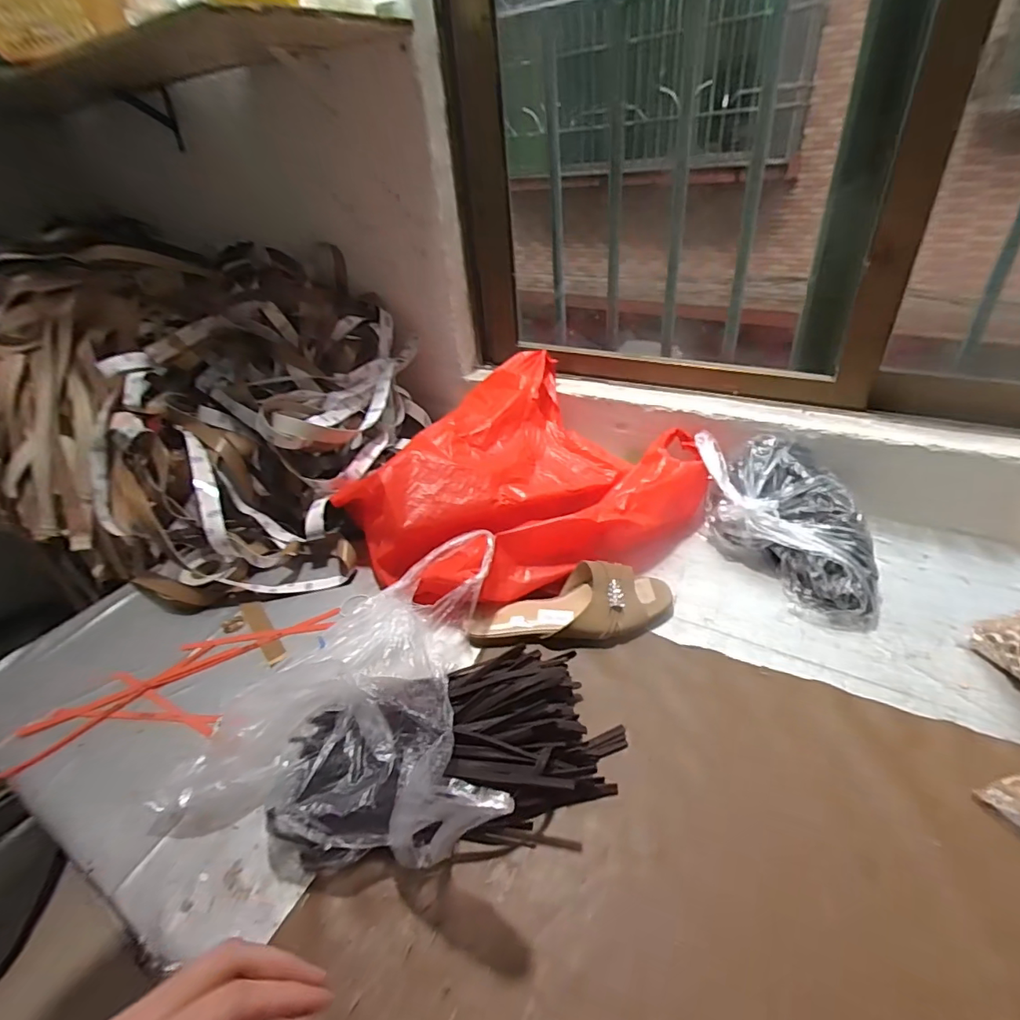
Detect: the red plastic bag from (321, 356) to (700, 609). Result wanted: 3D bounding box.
[{"bbox_3d":[0.022,-0.048,0.755,0.474,0.169,0.356,-27,40,-27],"label":"red plastic bag"}]

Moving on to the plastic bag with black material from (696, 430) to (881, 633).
[{"bbox_3d":[0.343,0.015,0.667,0.154,0.097,0.269,-5,35,2],"label":"plastic bag with black material"}]

